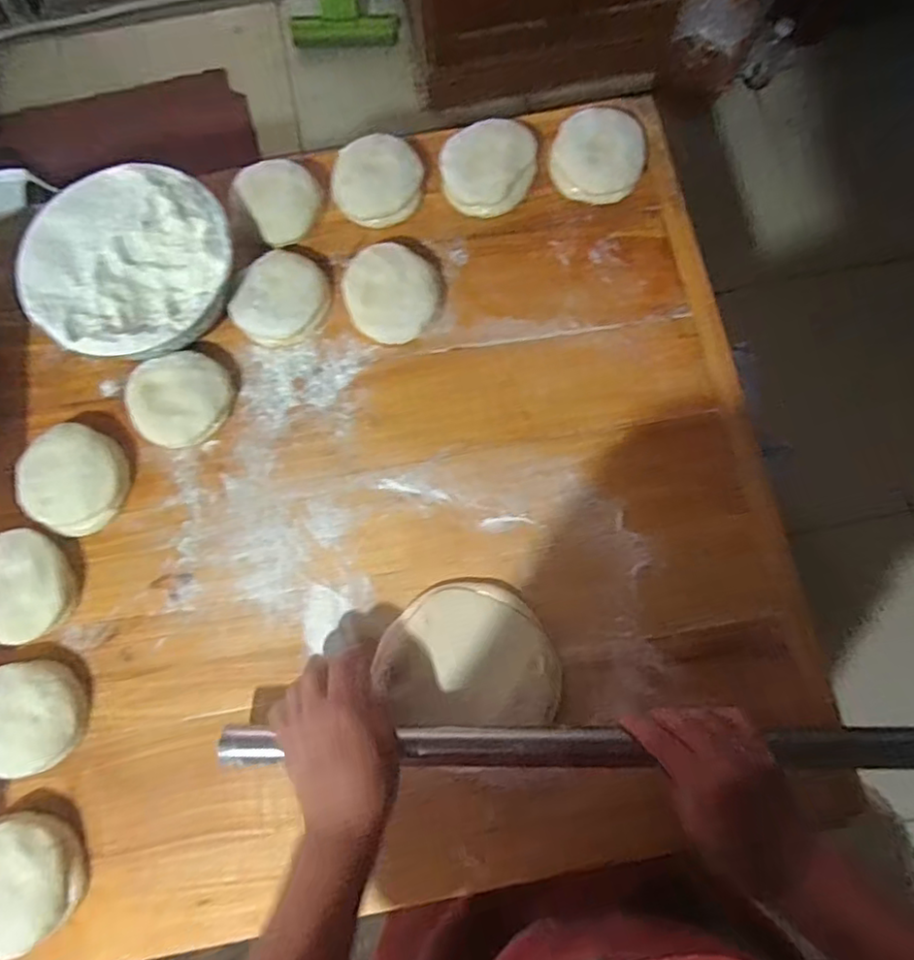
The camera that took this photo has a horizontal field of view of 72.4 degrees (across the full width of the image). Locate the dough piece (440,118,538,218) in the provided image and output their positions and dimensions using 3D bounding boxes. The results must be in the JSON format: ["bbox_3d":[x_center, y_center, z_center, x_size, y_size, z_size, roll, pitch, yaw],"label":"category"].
[{"bbox_3d":[0.033,-0.325,0.650,0.096,0.034,0.087,5,78,1],"label":"dough piece"}]

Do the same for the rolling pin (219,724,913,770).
[{"bbox_3d":[0.133,0.214,0.498,0.642,0.034,0.030,-1,77,2],"label":"rolling pin"}]

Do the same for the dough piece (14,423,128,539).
[{"bbox_3d":[-0.364,-0.003,0.590,0.093,0.040,0.092,0,77,0],"label":"dough piece"}]

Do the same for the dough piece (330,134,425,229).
[{"bbox_3d":[-0.083,-0.310,0.653,0.095,0.028,0.080,-10,78,-2],"label":"dough piece"}]

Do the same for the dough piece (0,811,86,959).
[{"bbox_3d":[-0.354,0.329,0.508,0.081,0.036,0.101,-5,78,-1],"label":"dough piece"}]

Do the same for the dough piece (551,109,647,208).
[{"bbox_3d":[0.150,-0.347,0.655,0.096,0.044,0.097,0,77,0],"label":"dough piece"}]

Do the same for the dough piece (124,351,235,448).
[{"bbox_3d":[-0.272,-0.080,0.608,0.088,0.038,0.092,0,77,0],"label":"dough piece"}]

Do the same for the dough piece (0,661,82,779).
[{"bbox_3d":[-0.370,0.205,0.538,0.075,0.043,0.093,-9,78,-2],"label":"dough piece"}]

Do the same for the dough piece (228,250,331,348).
[{"bbox_3d":[-0.177,-0.181,0.625,0.100,0.033,0.081,-35,80,-7],"label":"dough piece"}]

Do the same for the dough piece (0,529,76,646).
[{"bbox_3d":[-0.388,0.097,0.570,0.064,0.041,0.097,-3,77,0],"label":"dough piece"}]

